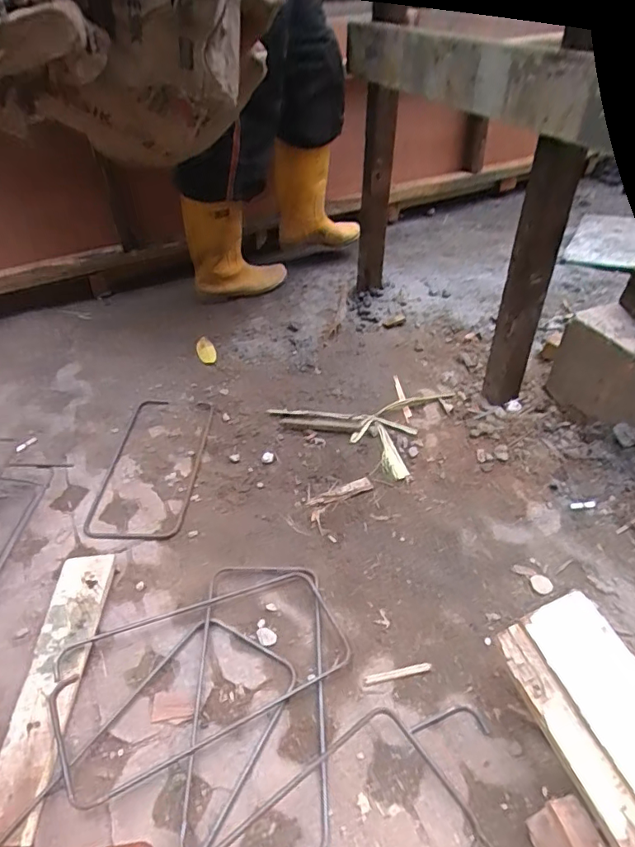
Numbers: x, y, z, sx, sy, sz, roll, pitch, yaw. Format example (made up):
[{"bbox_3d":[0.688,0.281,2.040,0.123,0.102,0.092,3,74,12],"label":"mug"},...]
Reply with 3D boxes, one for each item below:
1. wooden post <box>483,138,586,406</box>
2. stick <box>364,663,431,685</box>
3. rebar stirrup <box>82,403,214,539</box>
[{"bbox_3d":[0.363,-0.225,0.904,0.069,0.475,0.055,14,44,18],"label":"wooden post"},{"bbox_3d":[0.104,0.321,0.669,0.087,0.004,0.011,-9,43,-5],"label":"stick"},{"bbox_3d":[-0.308,0.074,0.987,0.179,0.015,0.360,0,41,3],"label":"rebar stirrup"}]

